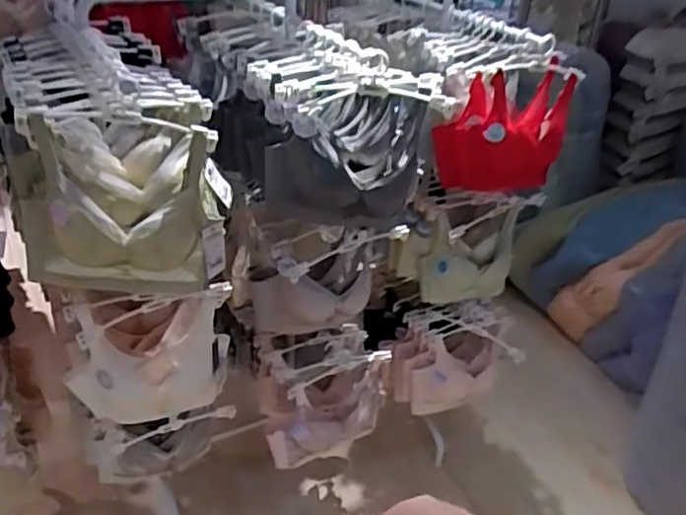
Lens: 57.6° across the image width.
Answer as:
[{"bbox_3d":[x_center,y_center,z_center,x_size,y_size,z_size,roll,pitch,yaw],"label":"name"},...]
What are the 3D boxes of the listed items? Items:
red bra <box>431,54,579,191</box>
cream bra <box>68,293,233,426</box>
[{"bbox_3d":[0.336,-0.249,1.290,0.273,0.237,0.140,-13,37,-24],"label":"red bra"},{"bbox_3d":[-0.351,0.184,1.151,0.289,0.258,0.089,-13,37,-25],"label":"cream bra"}]

